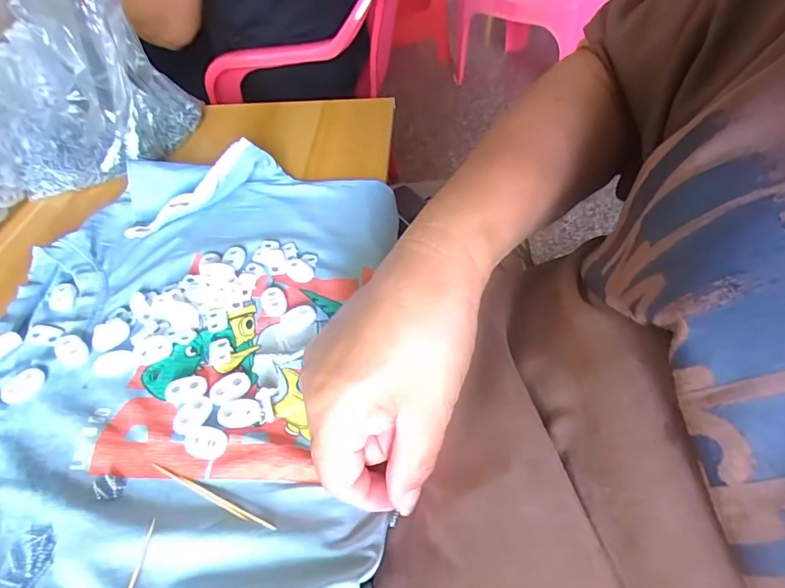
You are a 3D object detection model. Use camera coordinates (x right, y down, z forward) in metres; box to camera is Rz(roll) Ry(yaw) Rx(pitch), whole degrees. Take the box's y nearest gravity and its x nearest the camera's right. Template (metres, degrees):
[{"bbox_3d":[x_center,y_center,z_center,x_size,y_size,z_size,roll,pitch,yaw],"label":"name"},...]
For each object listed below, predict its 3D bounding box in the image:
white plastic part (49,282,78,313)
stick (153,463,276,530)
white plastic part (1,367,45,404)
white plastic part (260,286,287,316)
[{"bbox_3d":[-0.229,0.002,0.319,0.017,0.004,0.024,-6,49,-1],"label":"white plastic part"},{"bbox_3d":[-0.088,0.098,0.222,0.074,0.005,0.004,18,53,19],"label":"stick"},{"bbox_3d":[-0.216,0.053,0.268,0.017,0.008,0.023,35,60,29],"label":"white plastic part"},{"bbox_3d":[-0.078,0.004,0.300,0.015,0.006,0.025,-21,51,-13],"label":"white plastic part"}]

